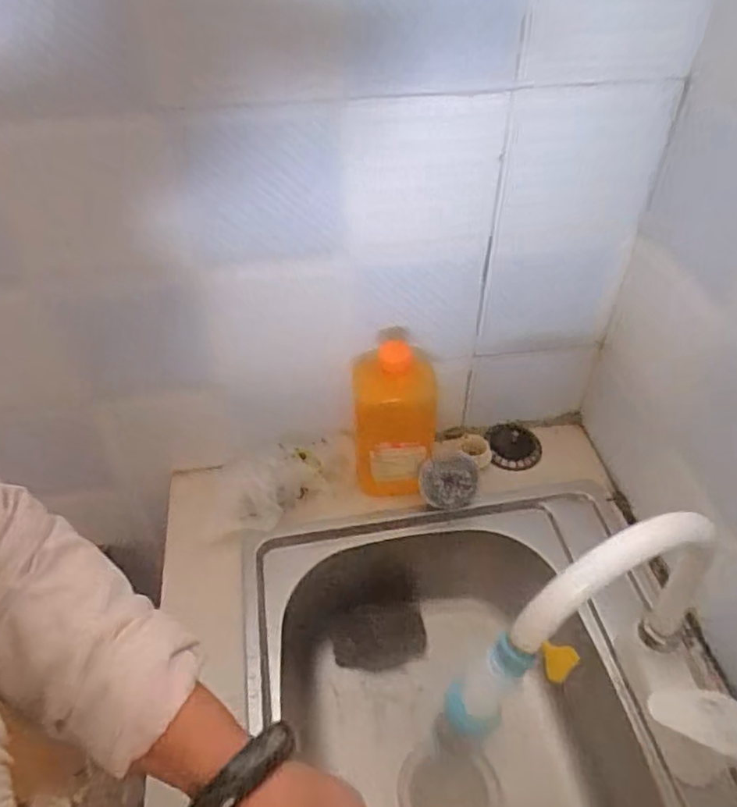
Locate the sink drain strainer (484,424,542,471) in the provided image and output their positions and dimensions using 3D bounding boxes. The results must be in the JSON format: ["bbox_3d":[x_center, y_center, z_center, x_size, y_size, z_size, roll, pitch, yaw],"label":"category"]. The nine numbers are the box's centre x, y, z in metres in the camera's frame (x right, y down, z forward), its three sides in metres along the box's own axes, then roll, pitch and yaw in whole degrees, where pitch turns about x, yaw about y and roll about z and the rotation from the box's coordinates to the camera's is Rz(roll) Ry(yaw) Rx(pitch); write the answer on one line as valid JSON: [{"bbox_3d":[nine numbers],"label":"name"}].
[{"bbox_3d":[0.181,0.051,0.784,0.062,0.020,0.069,-6,45,-6],"label":"sink drain strainer"}]

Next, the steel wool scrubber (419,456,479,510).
[{"bbox_3d":[0.092,0.091,0.708,0.065,0.056,0.033,10,45,10],"label":"steel wool scrubber"}]

